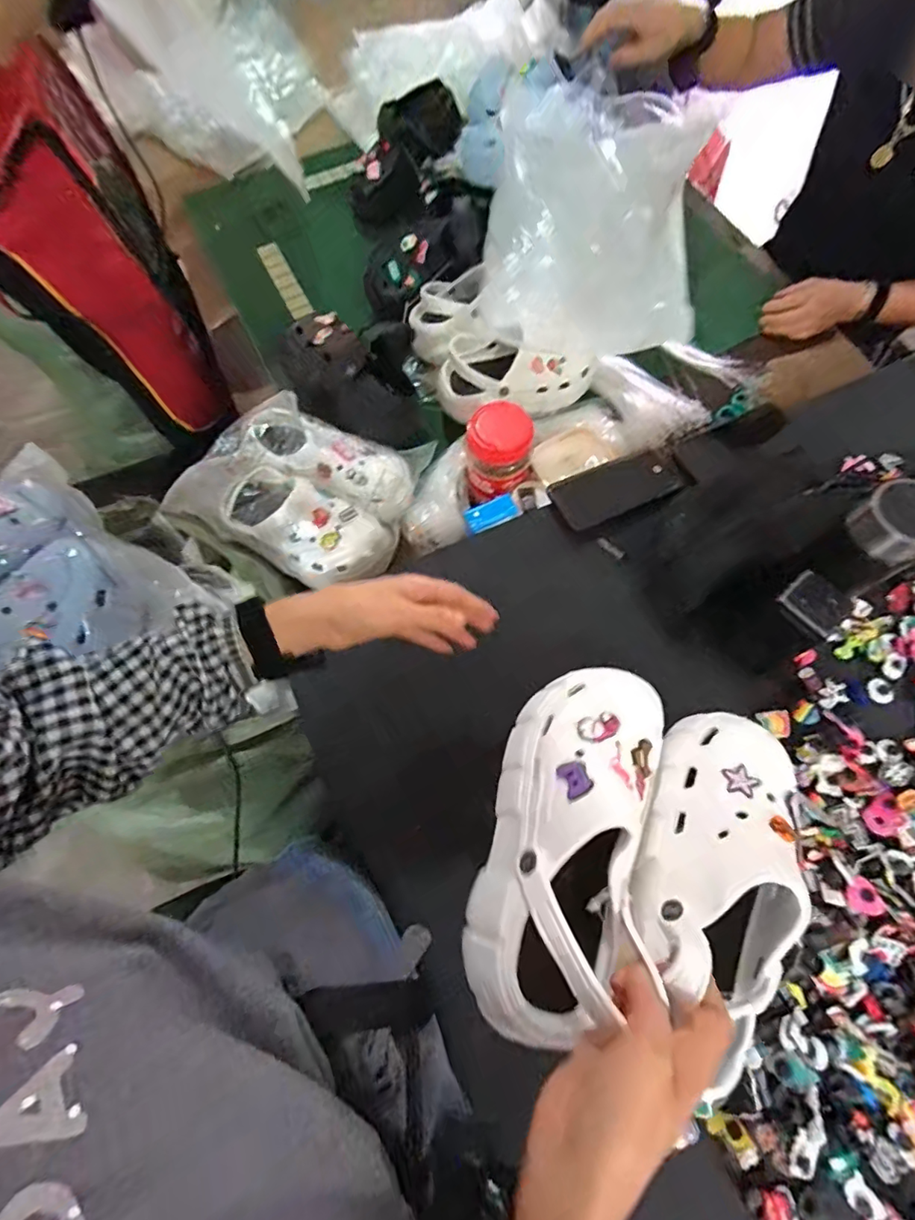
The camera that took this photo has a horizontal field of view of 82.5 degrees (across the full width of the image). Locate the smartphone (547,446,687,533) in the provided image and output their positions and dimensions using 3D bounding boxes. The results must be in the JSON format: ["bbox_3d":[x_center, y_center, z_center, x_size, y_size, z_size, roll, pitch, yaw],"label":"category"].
[{"bbox_3d":[0.203,-0.156,0.664,0.164,0.010,0.075,-21,69,-6],"label":"smartphone"}]

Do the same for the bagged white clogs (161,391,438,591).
[{"bbox_3d":[-0.220,-0.177,0.735,0.311,0.094,0.257,13,69,8],"label":"bagged white clogs"}]

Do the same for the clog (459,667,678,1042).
[{"bbox_3d":[0.083,0.157,0.374,0.113,0.085,0.253,16,66,9],"label":"clog"}]

